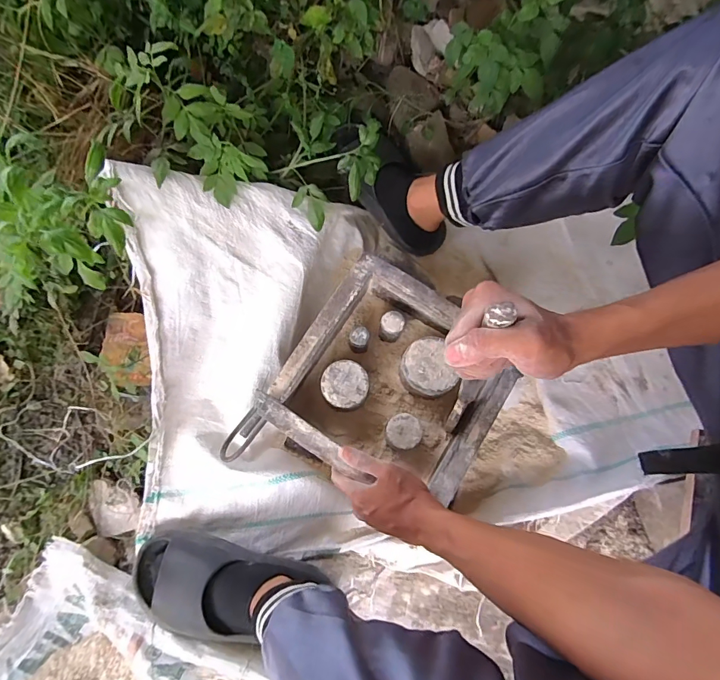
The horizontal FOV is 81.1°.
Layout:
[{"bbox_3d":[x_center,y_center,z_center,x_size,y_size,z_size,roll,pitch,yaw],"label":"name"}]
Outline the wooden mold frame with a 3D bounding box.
[{"bbox_3d":[0.023,0.073,0.516,0.262,0.071,0.300,32,73,10],"label":"wooden mold frame"}]

